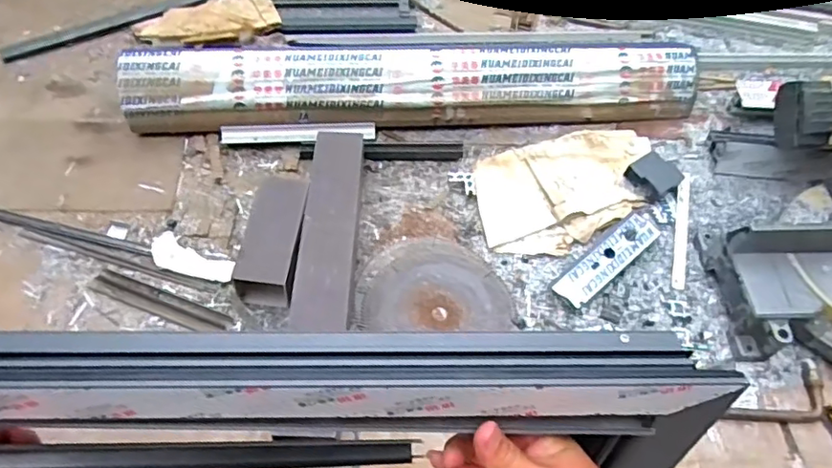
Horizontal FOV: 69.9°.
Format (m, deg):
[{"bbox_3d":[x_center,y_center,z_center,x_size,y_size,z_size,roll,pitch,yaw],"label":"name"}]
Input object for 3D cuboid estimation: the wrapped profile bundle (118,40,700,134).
[{"bbox_3d":[0.007,-0.279,1.107,1.043,0.111,0.134,-3,57,-5],"label":"wrapped profile bundle"}]

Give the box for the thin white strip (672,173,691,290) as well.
[{"bbox_3d":[0.455,-0.010,1.017,0.023,0.011,0.238,15,63,7],"label":"thin white strip"}]

